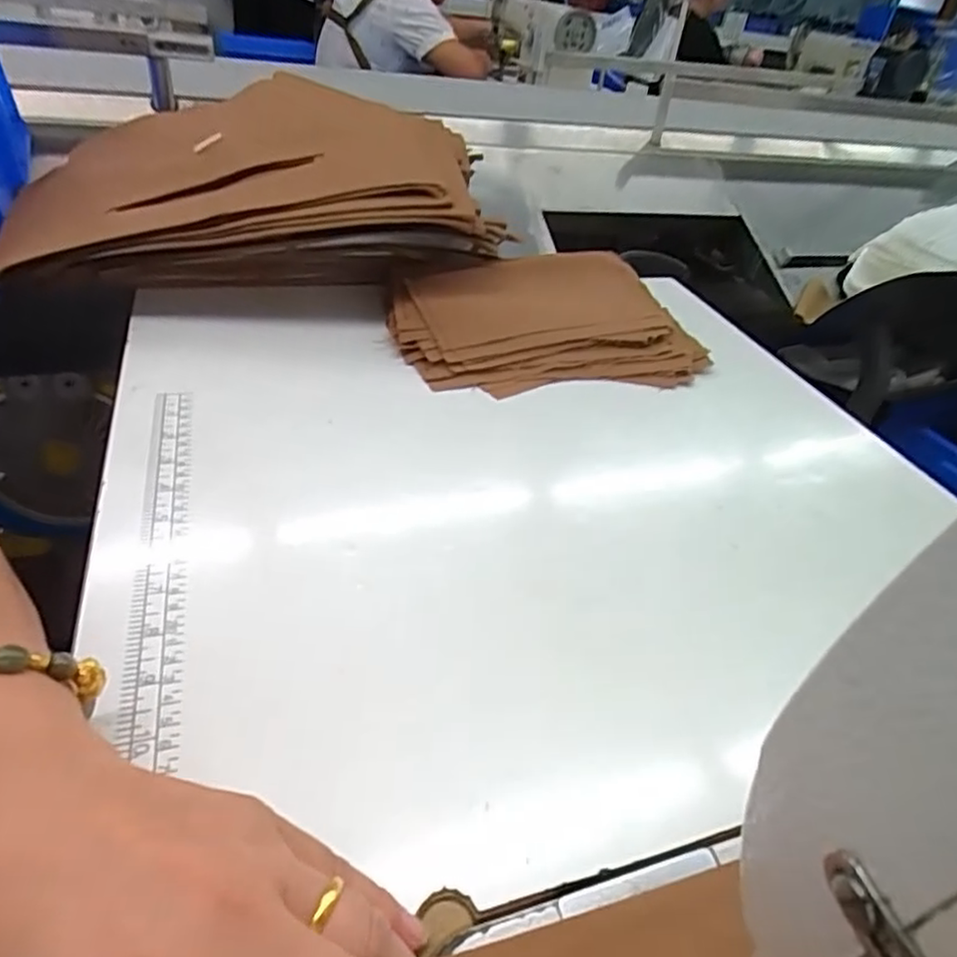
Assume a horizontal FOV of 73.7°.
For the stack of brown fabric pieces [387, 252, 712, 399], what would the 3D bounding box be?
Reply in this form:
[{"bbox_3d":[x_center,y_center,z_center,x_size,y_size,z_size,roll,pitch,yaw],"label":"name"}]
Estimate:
[{"bbox_3d":[0.060,-0.136,0.542,0.258,0.046,0.174,-10,43,-21],"label":"stack of brown fabric pieces"}]

